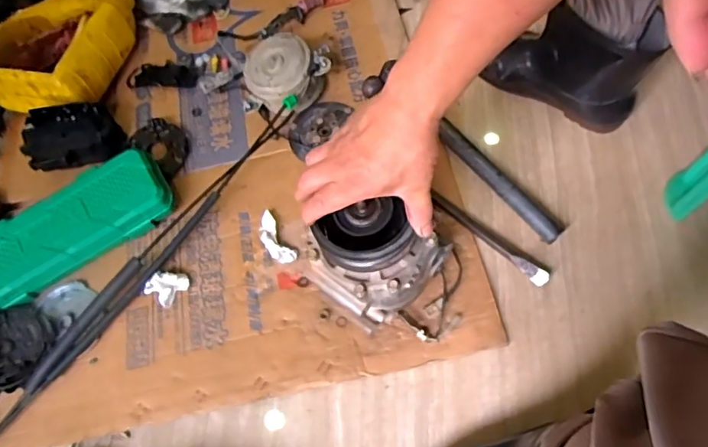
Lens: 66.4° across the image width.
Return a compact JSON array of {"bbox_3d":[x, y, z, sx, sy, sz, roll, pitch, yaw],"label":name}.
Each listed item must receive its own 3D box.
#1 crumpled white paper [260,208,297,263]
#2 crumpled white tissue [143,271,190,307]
[{"bbox_3d":[-0.101,0.019,0.680,0.029,0.018,0.076,-32,64,-9],"label":"crumpled white paper"},{"bbox_3d":[-0.228,0.076,0.661,0.044,0.019,0.043,29,70,20],"label":"crumpled white tissue"}]

